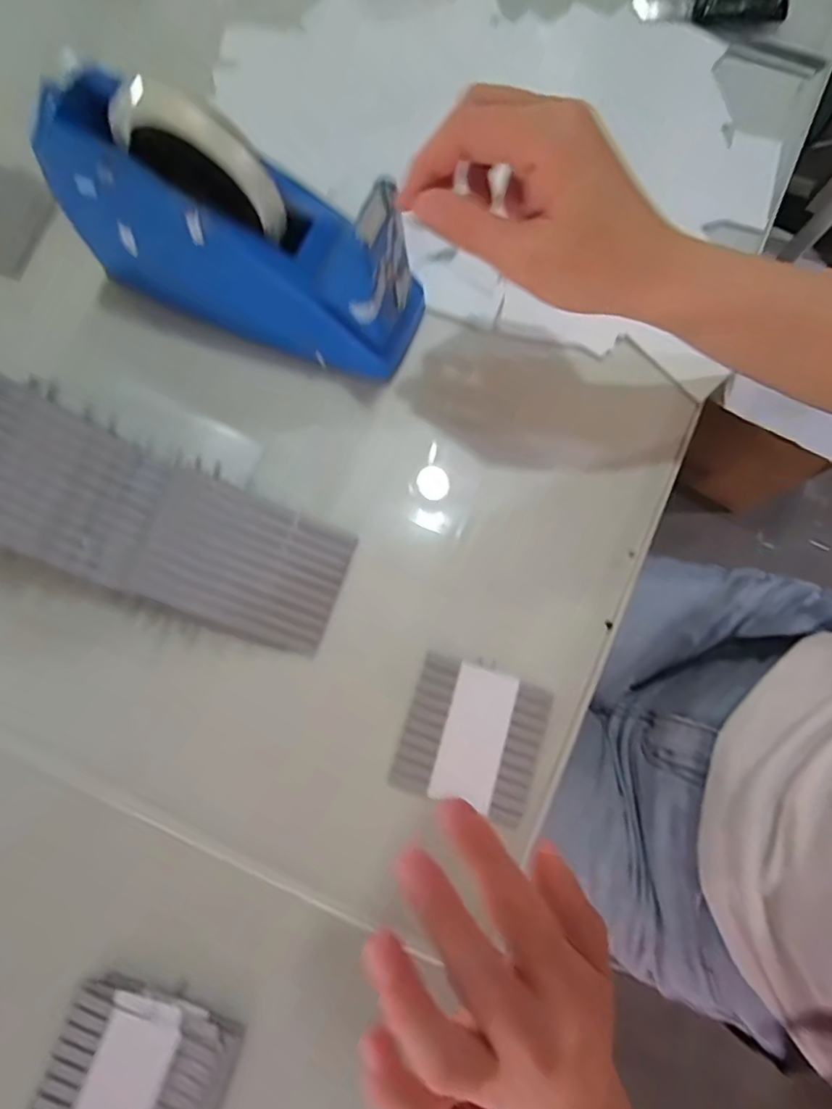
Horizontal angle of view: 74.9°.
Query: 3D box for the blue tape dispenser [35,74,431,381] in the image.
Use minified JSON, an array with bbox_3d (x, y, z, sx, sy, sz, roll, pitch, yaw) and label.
[{"bbox_3d":[-0.101,-0.186,0.313,0.203,0.117,0.068,22,81,4],"label":"blue tape dispenser"}]

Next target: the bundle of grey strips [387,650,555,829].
[{"bbox_3d":[0.033,0.105,0.315,0.078,0.009,0.077,17,80,3],"label":"bundle of grey strips"}]

